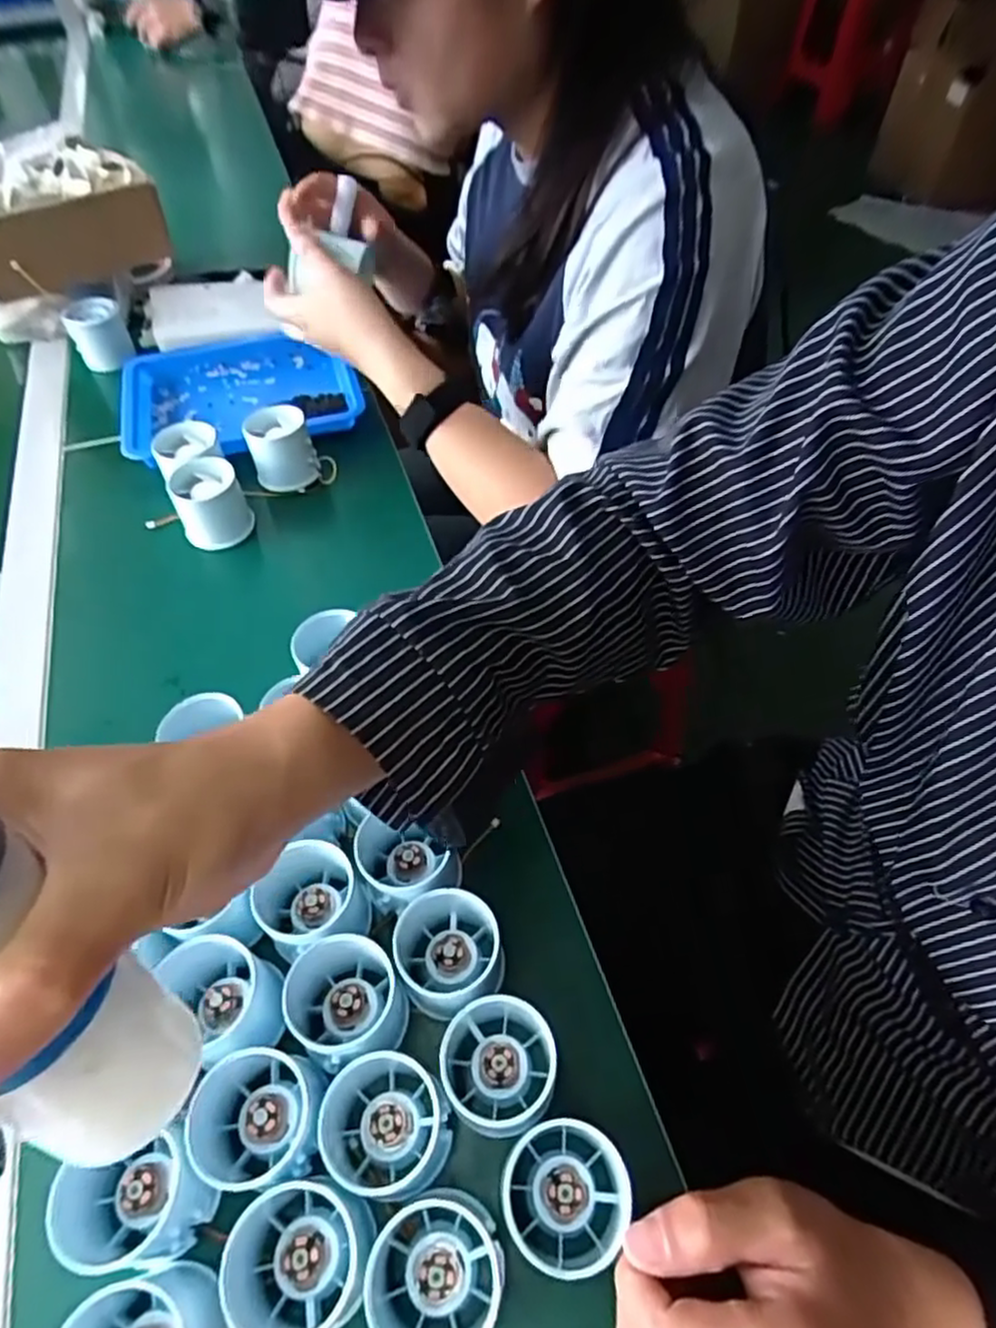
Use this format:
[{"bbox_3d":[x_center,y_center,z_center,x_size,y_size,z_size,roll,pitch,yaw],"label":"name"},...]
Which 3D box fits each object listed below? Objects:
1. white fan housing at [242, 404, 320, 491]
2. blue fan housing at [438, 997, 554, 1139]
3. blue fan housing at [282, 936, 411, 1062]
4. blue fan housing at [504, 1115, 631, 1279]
[{"bbox_3d":[-0.186,-0.182,0.607,0.053,0.057,0.062,-16,55,-9],"label":"white fan housing"},{"bbox_3d":[-0.002,0.190,0.335,0.058,0.047,0.053,-1,54,1],"label":"blue fan housing"},{"bbox_3d":[-0.079,0.169,0.352,0.057,0.051,0.050,-12,55,-7],"label":"blue fan housing"},{"bbox_3d":[0.028,0.229,0.303,0.051,0.052,0.056,-1,54,1],"label":"blue fan housing"}]

